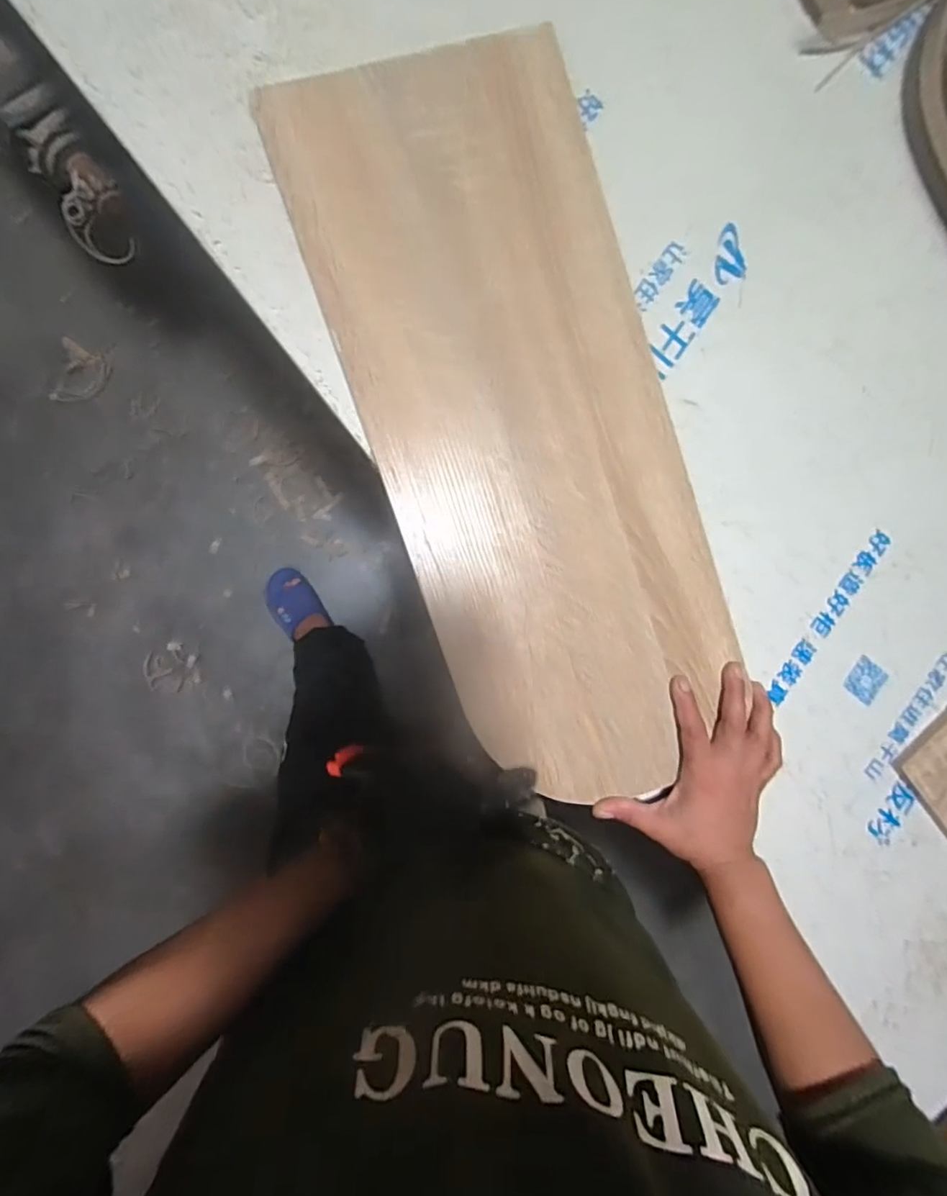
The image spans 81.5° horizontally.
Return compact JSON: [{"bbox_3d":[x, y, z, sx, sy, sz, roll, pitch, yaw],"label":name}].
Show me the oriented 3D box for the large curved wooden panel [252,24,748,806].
[{"bbox_3d":[0.048,-0.127,0.436,0.247,0.020,0.569,-18,95,-6],"label":"large curved wooden panel"}]

